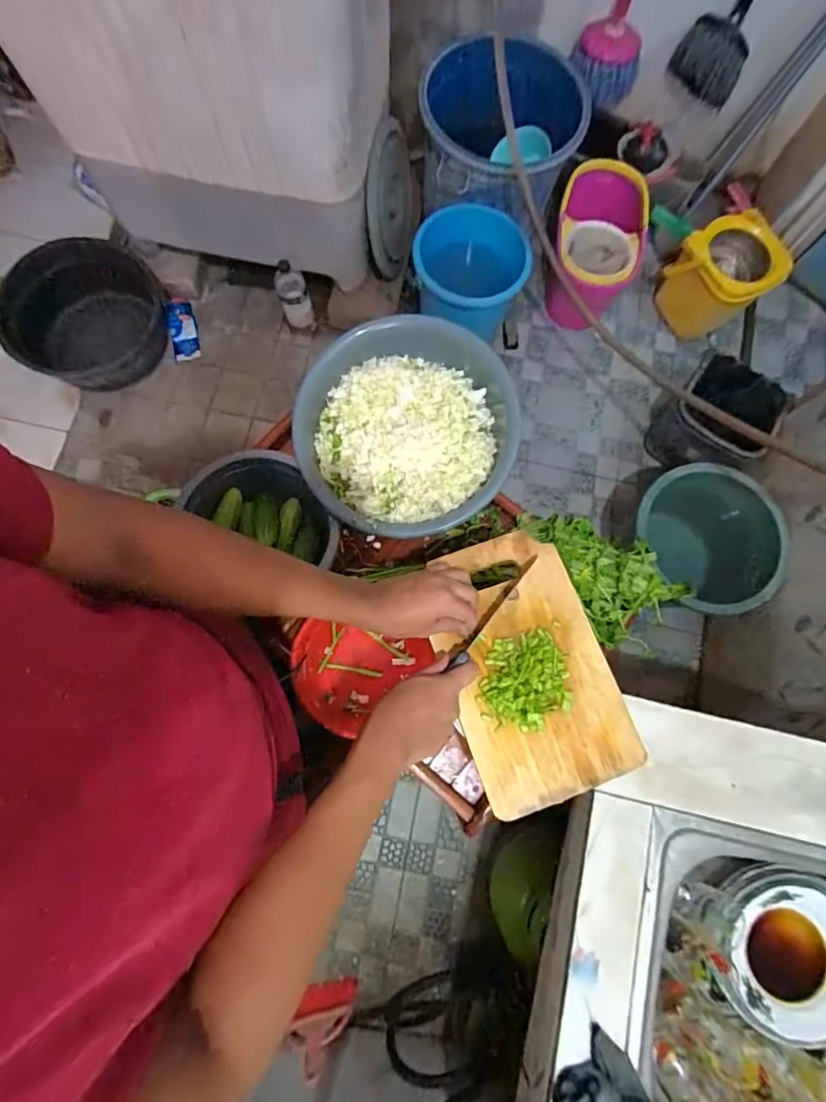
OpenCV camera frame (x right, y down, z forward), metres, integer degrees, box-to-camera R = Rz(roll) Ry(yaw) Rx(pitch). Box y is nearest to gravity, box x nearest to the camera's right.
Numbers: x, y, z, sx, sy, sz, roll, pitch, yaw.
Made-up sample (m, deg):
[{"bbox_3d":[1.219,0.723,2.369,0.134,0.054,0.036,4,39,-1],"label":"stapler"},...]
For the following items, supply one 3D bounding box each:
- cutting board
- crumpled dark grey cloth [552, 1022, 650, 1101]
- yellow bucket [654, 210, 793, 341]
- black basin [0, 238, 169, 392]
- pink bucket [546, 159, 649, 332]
[{"bbox_3d":[0.126,0.127,0.573,0.178,0.024,0.288,-19,79,-6],"label":"cutting board"},{"bbox_3d":[0.224,0.635,0.583,0.100,0.047,0.102,41,80,7],"label":"crumpled dark grey cloth"},{"bbox_3d":[0.888,-0.791,1.466,0.216,0.255,0.249,-41,82,-9],"label":"yellow bucket"},{"bbox_3d":[-0.923,-0.679,1.430,0.446,0.181,0.440,0,78,-1],"label":"black basin"},{"bbox_3d":[0.533,-0.898,1.506,0.244,0.223,0.455,19,78,3],"label":"pink bucket"}]

